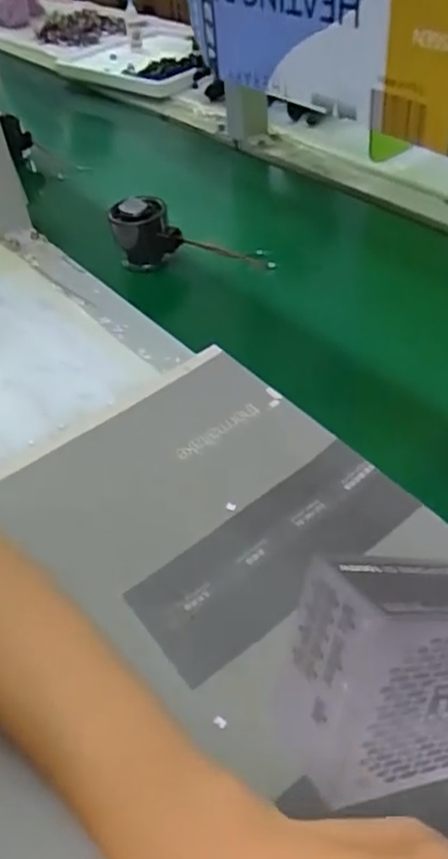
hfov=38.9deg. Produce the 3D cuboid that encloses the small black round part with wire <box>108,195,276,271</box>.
[{"bbox_3d":[-0.036,-0.181,0.615,0.165,0.066,0.042,11,47,18],"label":"small black round part with wire"}]

